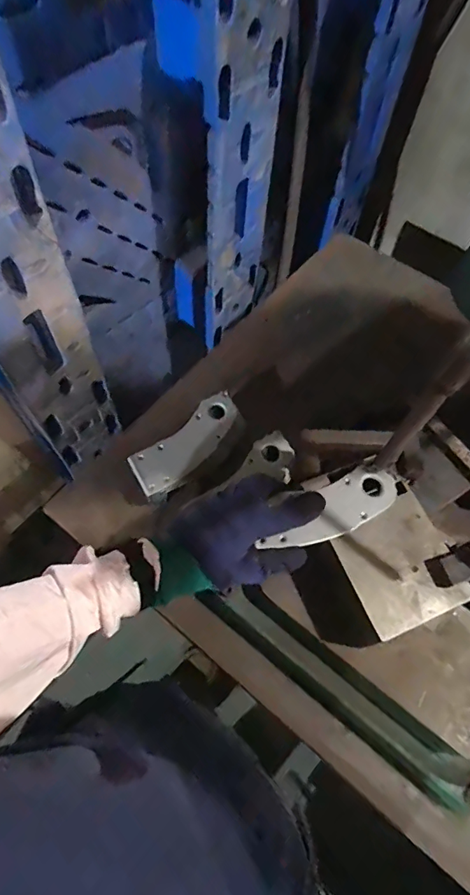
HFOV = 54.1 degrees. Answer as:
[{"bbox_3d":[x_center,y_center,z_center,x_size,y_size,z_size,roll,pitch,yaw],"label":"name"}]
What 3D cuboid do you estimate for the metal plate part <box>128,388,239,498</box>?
[{"bbox_3d":[-0.064,-0.008,0.646,0.063,0.018,0.180,42,69,18],"label":"metal plate part"}]

